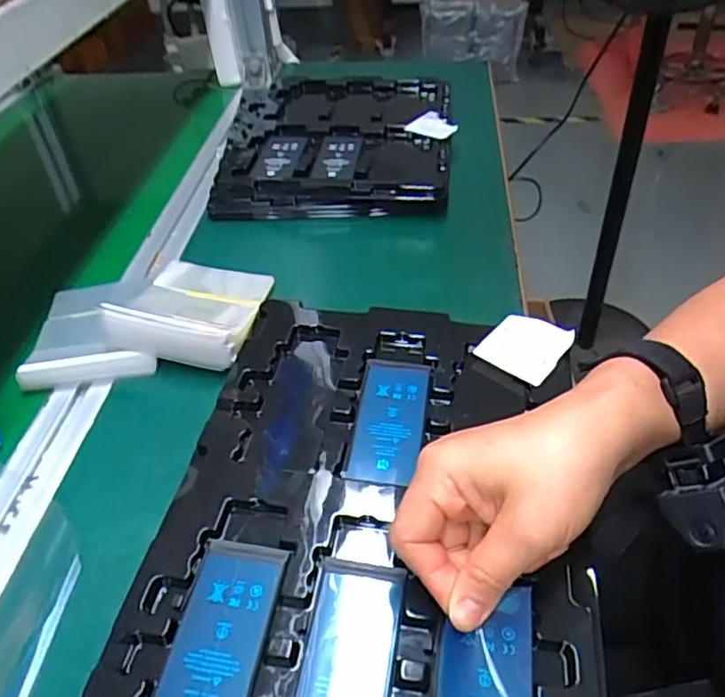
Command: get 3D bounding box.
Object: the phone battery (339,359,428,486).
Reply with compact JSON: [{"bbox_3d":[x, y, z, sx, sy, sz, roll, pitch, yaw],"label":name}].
[{"bbox_3d":[0.017,0.043,0.389,0.044,0.006,0.098,5,45,10],"label":"phone battery"}]

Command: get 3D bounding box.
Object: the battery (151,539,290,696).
[{"bbox_3d":[-0.069,0.138,0.288,0.045,0.004,0.099,4,45,9],"label":"battery"}]

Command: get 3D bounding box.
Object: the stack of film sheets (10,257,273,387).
[{"bbox_3d":[-0.164,-0.032,0.464,0.175,0.037,0.124,-5,44,-1],"label":"stack of film sheets"}]

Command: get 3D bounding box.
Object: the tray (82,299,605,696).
[{"bbox_3d":[0.004,0.085,0.336,0.223,0.014,0.331,4,44,9],"label":"tray"}]

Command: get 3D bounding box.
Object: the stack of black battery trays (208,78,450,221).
[{"bbox_3d":[-0.029,-0.230,0.672,0.240,0.041,0.279,-1,44,4],"label":"stack of black battery trays"}]

